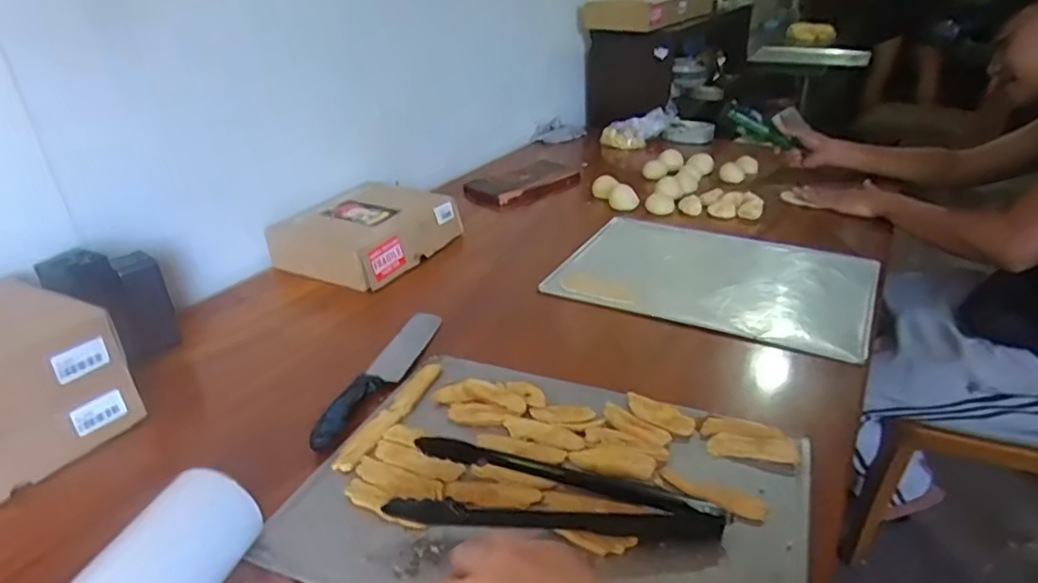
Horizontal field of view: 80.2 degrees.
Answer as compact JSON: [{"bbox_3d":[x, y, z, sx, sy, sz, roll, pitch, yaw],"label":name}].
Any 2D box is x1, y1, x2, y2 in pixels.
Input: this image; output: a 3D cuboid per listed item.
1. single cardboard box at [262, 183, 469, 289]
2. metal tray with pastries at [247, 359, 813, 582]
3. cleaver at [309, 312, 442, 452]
[{"bbox_3d":[-0.259,-0.113,1.073,0.213,0.083,0.253,12,31,24],"label":"single cardboard box"},{"bbox_3d":[0.027,0.189,0.572,0.439,0.033,0.358,10,30,21],"label":"metal tray with pastries"},{"bbox_3d":[-0.165,0.091,0.759,0.053,0.014,0.290,7,29,16],"label":"cleaver"}]

